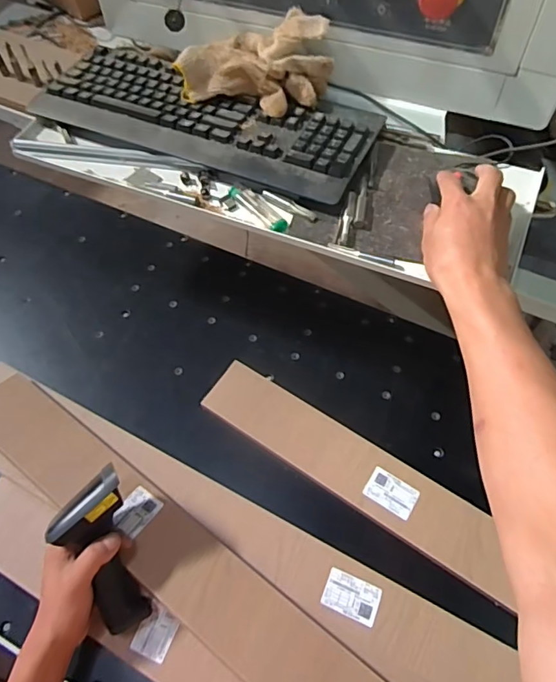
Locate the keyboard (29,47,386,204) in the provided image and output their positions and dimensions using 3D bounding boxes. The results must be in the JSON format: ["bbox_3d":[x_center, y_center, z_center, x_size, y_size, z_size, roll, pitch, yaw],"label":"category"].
[{"bbox_3d":[-0.090,-0.296,0.642,0.437,0.023,0.162,23,63,14],"label":"keyboard"}]

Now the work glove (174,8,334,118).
[{"bbox_3d":[-0.028,-0.349,0.616,0.185,0.073,0.098,12,61,8],"label":"work glove"}]

